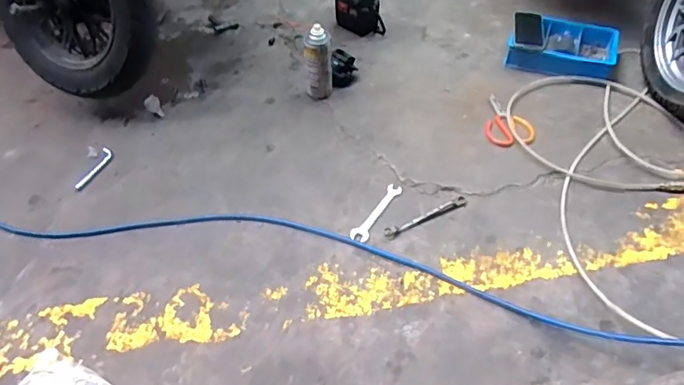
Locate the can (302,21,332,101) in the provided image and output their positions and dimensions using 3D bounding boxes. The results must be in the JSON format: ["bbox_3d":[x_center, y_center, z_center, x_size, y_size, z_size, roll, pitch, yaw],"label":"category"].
[{"bbox_3d":[-0.058,-0.310,1.207,0.068,0.176,0.069,-3,54,0],"label":"can"}]

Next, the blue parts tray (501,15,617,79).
[{"bbox_3d":[0.559,-0.375,1.292,0.262,0.055,0.166,10,55,9],"label":"blue parts tray"}]

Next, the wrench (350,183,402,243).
[{"bbox_3d":[0.072,0.040,1.037,0.034,0.008,0.159,27,59,20],"label":"wrench"}]

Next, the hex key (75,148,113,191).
[{"bbox_3d":[-0.543,-0.050,1.115,0.033,0.007,0.116,15,56,12],"label":"hex key"}]

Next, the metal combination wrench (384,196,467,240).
[{"bbox_3d":[0.171,0.050,1.026,0.189,0.007,0.029,-24,57,-15],"label":"metal combination wrench"}]

